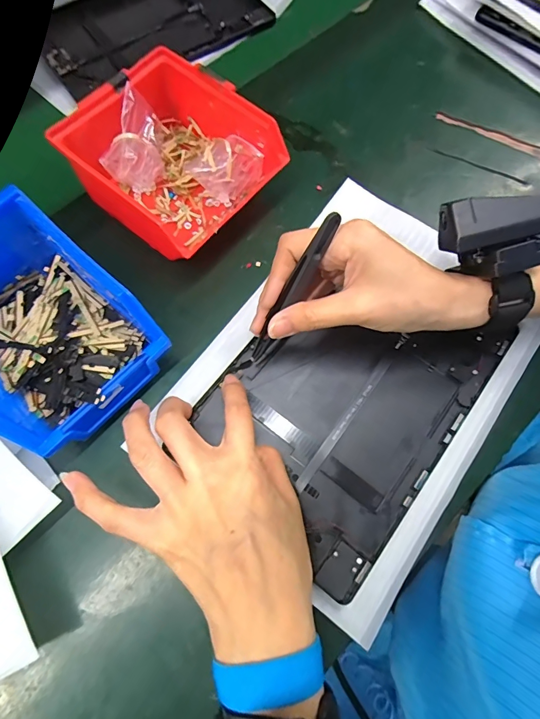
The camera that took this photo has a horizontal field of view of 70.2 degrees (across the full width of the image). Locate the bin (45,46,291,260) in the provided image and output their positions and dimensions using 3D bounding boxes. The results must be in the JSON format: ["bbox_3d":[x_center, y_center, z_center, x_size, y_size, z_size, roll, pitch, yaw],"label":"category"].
[{"bbox_3d":[-0.075,-0.154,0.307,0.140,0.069,0.123,35,75,11],"label":"bin"}]

